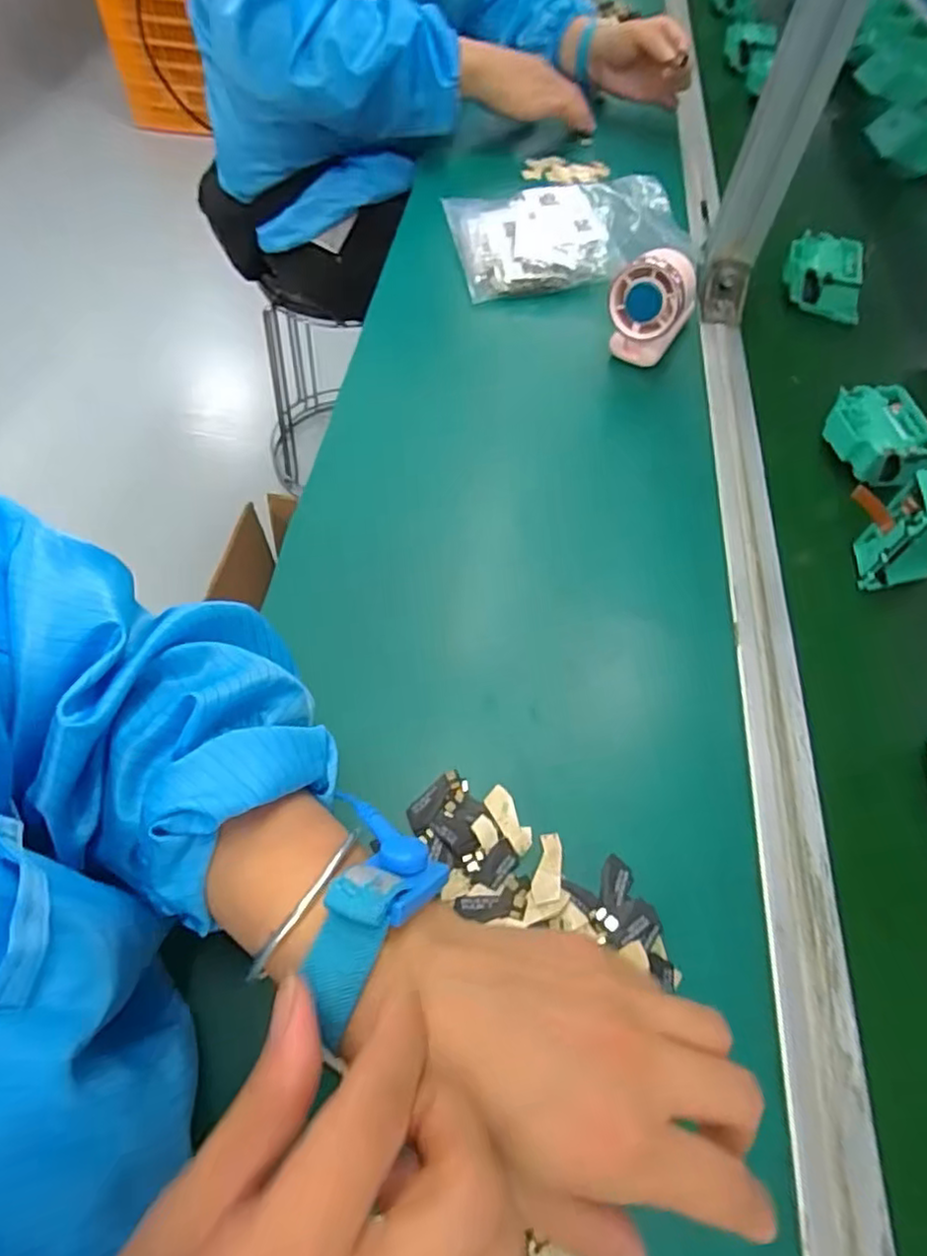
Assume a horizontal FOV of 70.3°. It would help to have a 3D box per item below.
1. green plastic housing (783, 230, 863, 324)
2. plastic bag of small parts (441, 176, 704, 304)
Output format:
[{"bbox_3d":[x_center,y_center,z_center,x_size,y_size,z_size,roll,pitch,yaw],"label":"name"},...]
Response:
[{"bbox_3d":[0.353,-0.344,0.640,0.082,0.042,0.068,22,64,13],"label":"green plastic housing"},{"bbox_3d":[0.106,-0.385,0.641,0.228,0.040,0.138,-12,62,-5],"label":"plastic bag of small parts"}]

